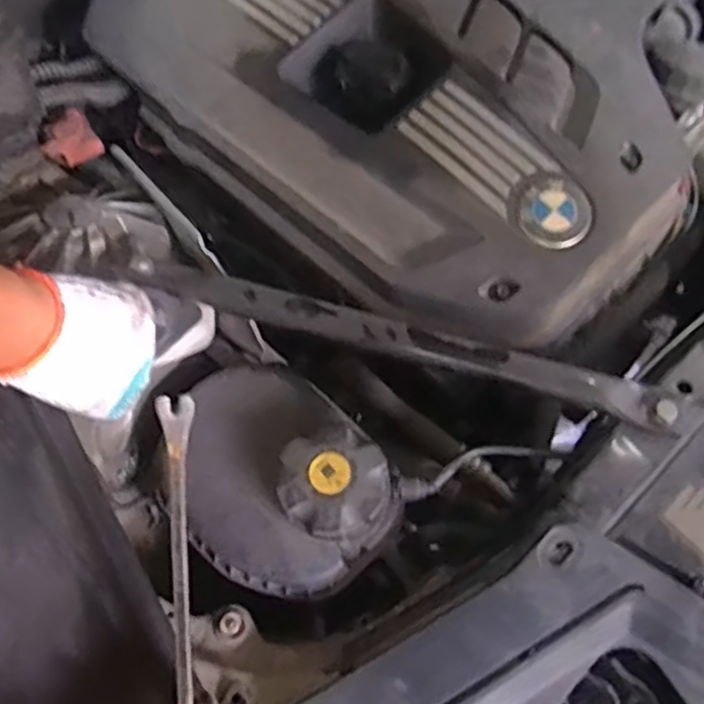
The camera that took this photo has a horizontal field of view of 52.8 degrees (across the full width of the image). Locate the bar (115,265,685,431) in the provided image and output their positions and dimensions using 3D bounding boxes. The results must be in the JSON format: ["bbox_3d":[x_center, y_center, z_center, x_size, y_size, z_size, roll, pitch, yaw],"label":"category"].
[{"bbox_3d":[0.042,-0.010,0.566,0.432,0.029,0.035,16,62,3],"label":"bar"}]

